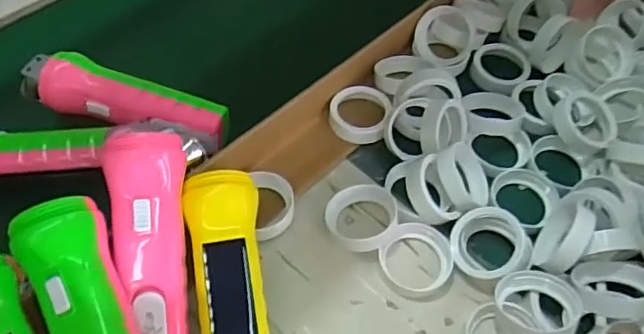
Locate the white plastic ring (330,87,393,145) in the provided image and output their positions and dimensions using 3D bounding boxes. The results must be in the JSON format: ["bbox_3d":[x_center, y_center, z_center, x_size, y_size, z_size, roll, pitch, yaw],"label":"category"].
[{"bbox_3d":[0.032,-0.046,0.482,0.050,0.018,0.052,1,55,-1],"label":"white plastic ring"}]

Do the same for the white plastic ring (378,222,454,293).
[{"bbox_3d":[0.068,0.065,0.410,0.052,0.020,0.047,-5,55,-5],"label":"white plastic ring"}]

